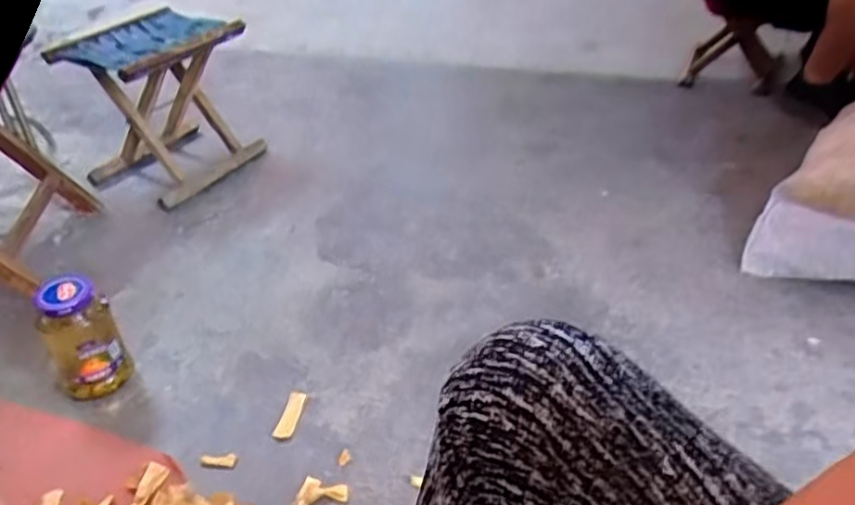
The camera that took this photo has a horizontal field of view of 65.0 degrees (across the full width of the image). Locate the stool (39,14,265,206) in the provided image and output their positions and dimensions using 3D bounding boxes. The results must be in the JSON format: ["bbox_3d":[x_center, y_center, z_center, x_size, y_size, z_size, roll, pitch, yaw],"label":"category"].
[{"bbox_3d":[-0.553,-0.311,1.421,0.270,0.306,0.281,19,42,27],"label":"stool"}]

